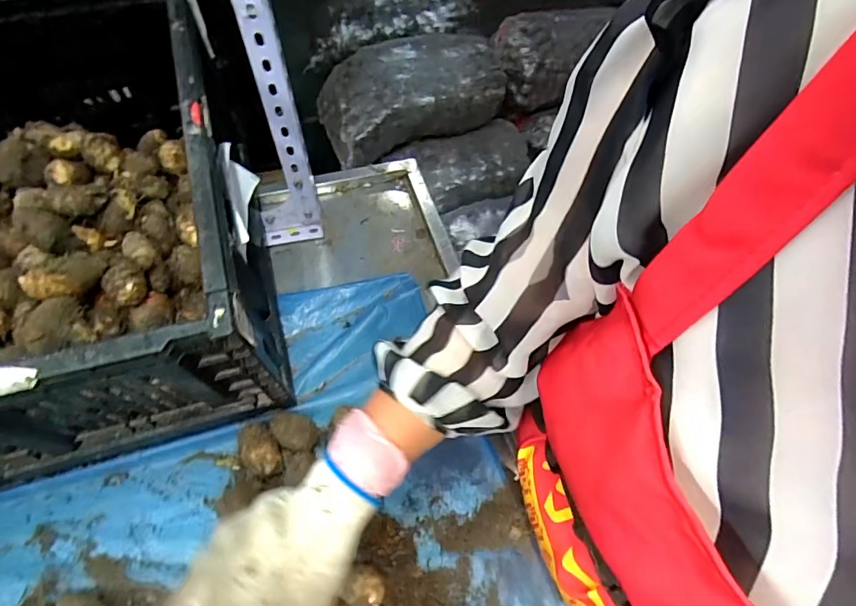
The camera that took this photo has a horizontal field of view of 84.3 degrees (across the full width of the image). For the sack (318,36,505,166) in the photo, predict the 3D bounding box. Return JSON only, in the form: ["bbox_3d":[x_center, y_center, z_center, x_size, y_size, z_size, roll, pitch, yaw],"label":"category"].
[{"bbox_3d":[-0.049,-0.628,1.426,0.534,0.222,0.268,-17,58,-13],"label":"sack"}]

